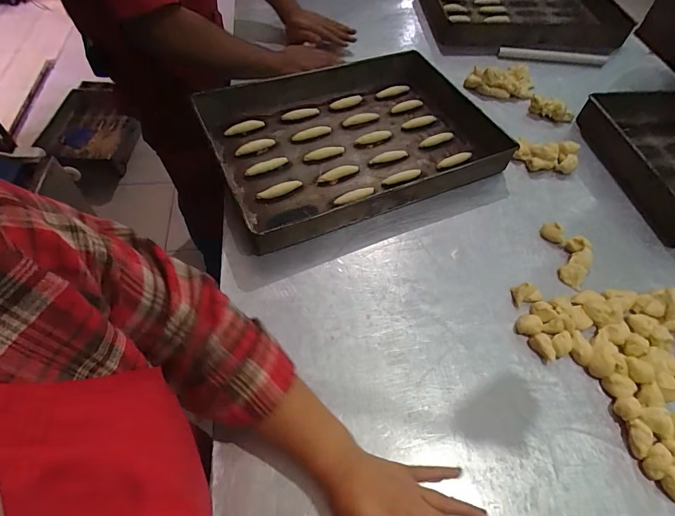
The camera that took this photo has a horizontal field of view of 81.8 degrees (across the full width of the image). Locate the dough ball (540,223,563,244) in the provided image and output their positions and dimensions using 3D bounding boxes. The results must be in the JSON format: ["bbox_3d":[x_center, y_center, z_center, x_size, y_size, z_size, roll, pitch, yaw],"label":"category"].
[{"bbox_3d":[0.359,-0.044,0.647,0.036,0.026,0.022,37,60,19],"label":"dough ball"}]

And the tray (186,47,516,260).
[{"bbox_3d":[0.027,-0.239,0.732,0.499,0.055,0.385,-18,59,-17],"label":"tray"}]

